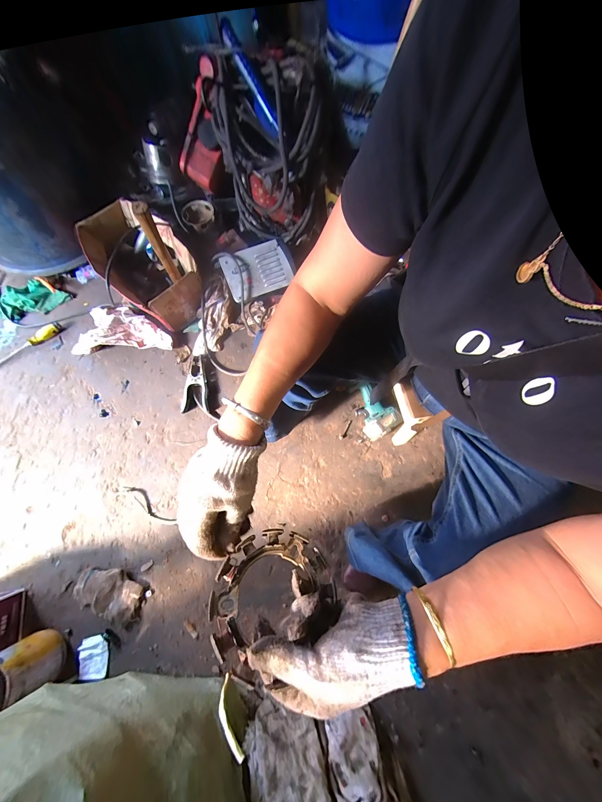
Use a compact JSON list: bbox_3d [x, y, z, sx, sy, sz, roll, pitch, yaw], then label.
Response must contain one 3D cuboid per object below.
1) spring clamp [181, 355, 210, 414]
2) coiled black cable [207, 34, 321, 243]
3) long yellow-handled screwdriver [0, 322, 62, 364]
[{"bbox_3d":[-0.355,-0.060,0.847,0.087,0.026,0.193,-5,76,-2],"label":"spring clamp"},{"bbox_3d":[-0.088,-0.694,0.750,0.280,0.393,0.169,-9,73,-1],"label":"coiled black cable"},{"bbox_3d":[-0.989,-0.150,0.855,0.372,0.033,0.036,-36,76,-9],"label":"long yellow-handled screwdriver"}]

